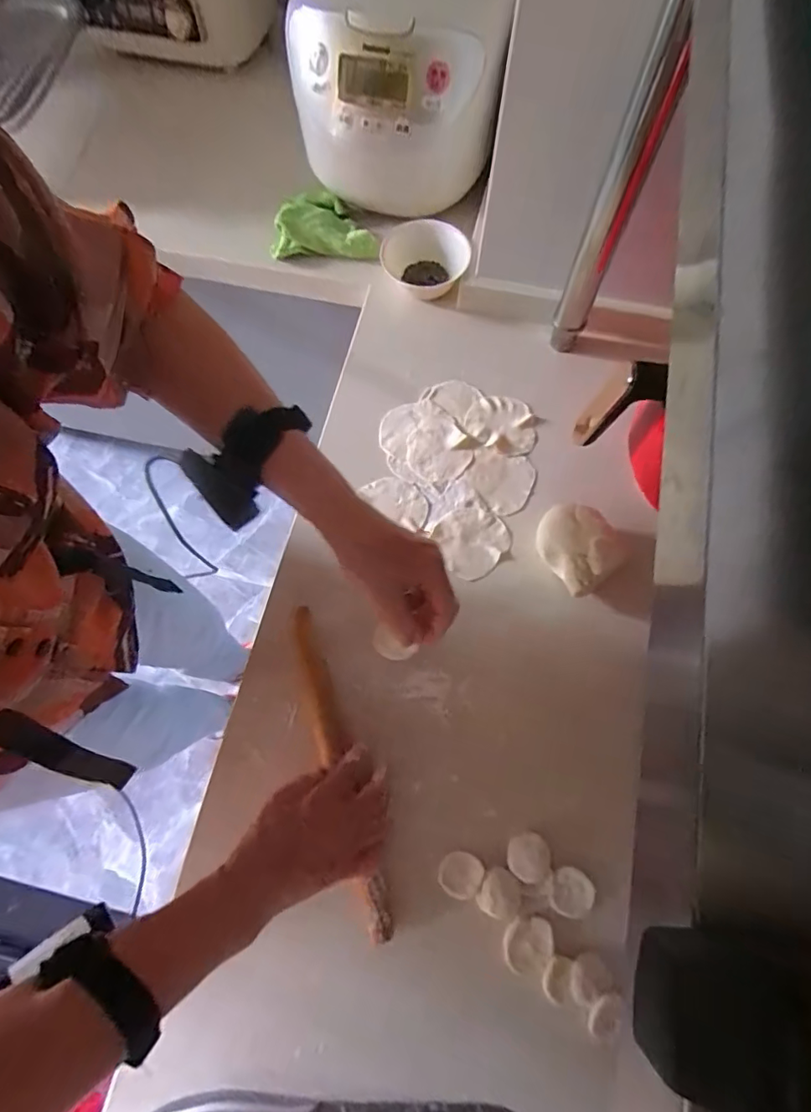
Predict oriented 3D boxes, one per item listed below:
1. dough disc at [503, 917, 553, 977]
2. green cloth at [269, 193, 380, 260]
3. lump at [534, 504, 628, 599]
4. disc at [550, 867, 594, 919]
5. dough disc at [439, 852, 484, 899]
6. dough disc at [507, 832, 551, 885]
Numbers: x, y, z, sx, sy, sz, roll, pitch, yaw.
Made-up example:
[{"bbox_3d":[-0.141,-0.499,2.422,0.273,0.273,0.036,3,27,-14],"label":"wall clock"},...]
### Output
[{"bbox_3d":[0.105,0.334,0.434,0.043,0.010,0.040,0,71,-1],"label":"dough disc"},{"bbox_3d":[-0.104,-0.450,0.709,0.147,0.053,0.101,8,72,3],"label":"green cloth"},{"bbox_3d":[0.179,-0.009,0.531,0.061,0.063,0.087,-28,73,-8],"label":"lump"},{"bbox_3d":[0.148,0.298,0.450,0.038,0.007,0.038,0,71,-1],"label":"disc"},{"bbox_3d":[0.049,0.284,0.454,0.036,0.011,0.035,0,71,-1],"label":"dough disc"},{"bbox_3d":[0.110,0.271,0.458,0.037,0.006,0.038,16,72,5],"label":"dough disc"}]

